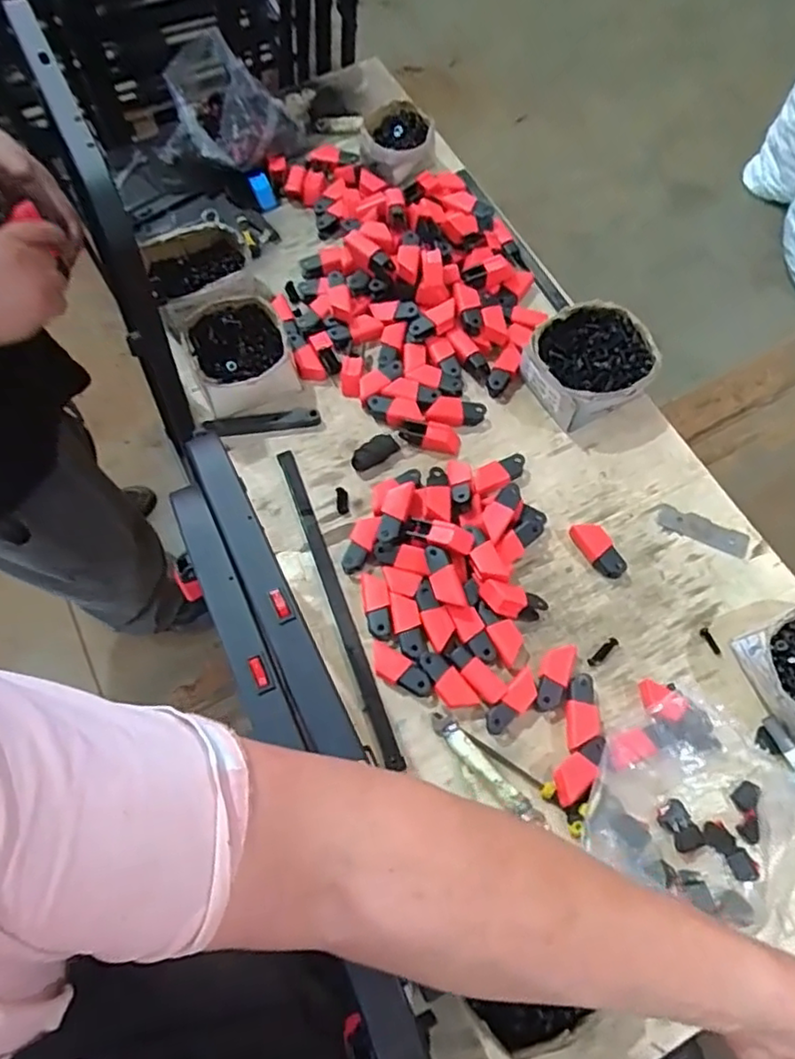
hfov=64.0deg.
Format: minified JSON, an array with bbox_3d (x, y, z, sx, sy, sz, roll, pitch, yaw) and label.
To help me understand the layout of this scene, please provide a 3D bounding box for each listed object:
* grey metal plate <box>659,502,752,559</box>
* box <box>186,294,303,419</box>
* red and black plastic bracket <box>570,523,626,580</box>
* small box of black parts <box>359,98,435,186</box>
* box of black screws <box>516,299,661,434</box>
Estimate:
[{"bbox_3d":[0.412,0.001,0.860,0.120,0.005,0.036,23,69,10],"label":"grey metal plate"},{"bbox_3d":[-0.233,-0.262,0.934,0.137,0.076,0.176,-19,68,-8],"label":"box"},{"bbox_3d":[0.264,0.026,0.836,0.036,0.026,0.083,-25,69,-10],"label":"red and black plastic bracket"},{"bbox_3d":[0.000,-0.666,1.096,0.126,0.067,0.118,-3,67,-1],"label":"small box of black parts"},{"bbox_3d":[0.271,-0.235,0.900,0.161,0.063,0.148,-20,68,-8],"label":"box of black screws"}]

